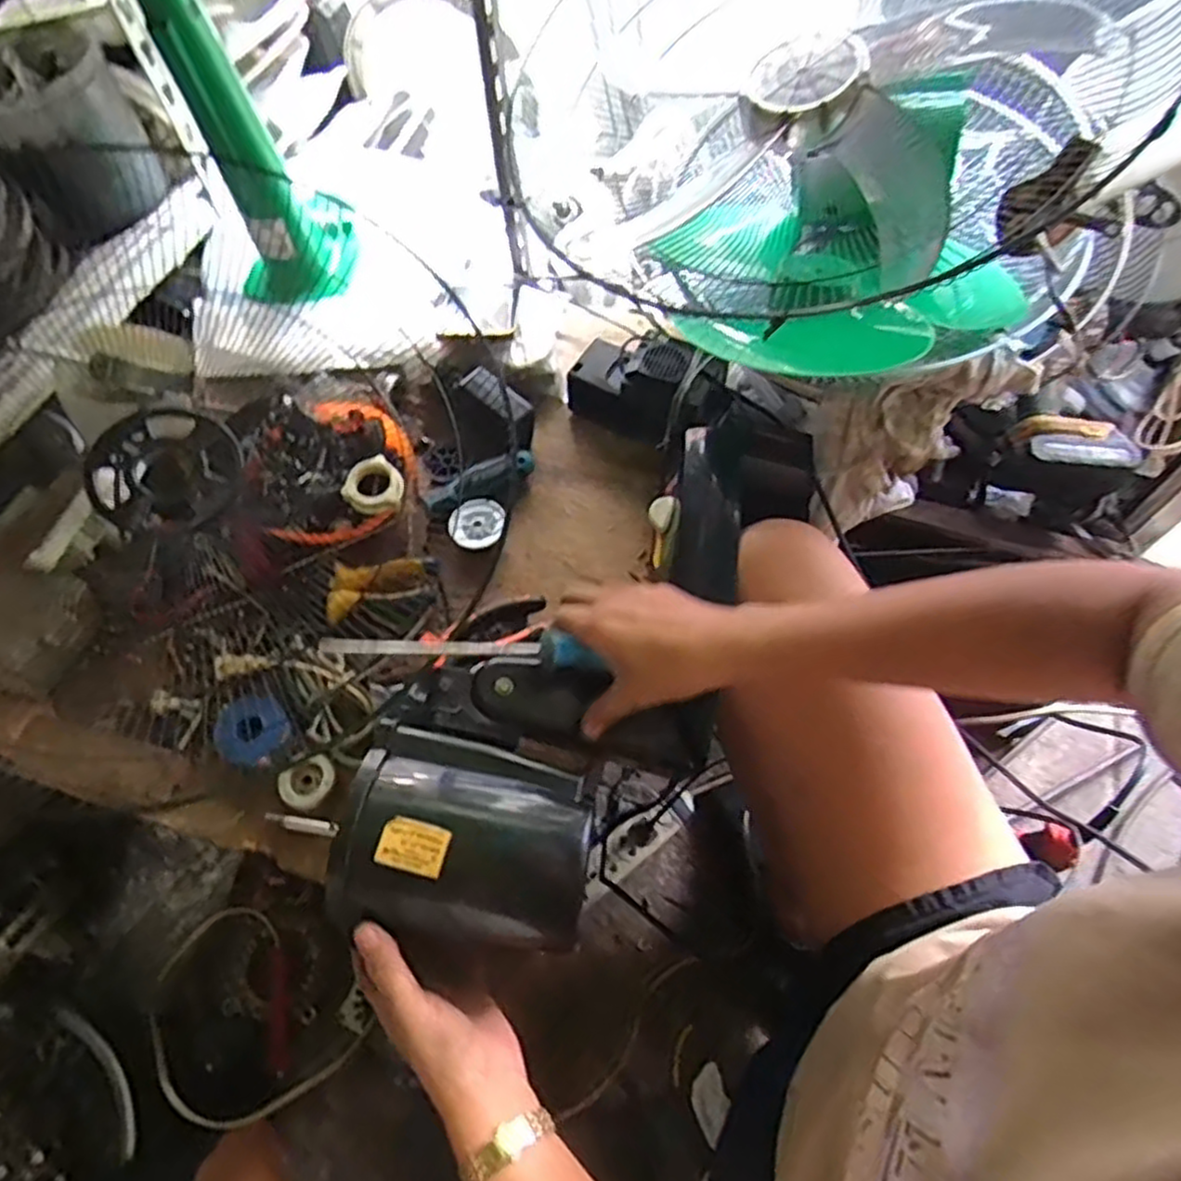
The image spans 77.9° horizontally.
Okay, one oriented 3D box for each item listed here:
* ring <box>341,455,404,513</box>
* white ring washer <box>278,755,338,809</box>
[{"bbox_3d":[-0.193,-0.094,0.651,0.052,0.019,0.045,-19,61,-9],"label":"ring"},{"bbox_3d":[-0.216,0.144,0.557,0.035,0.016,0.040,6,60,5],"label":"white ring washer"}]

